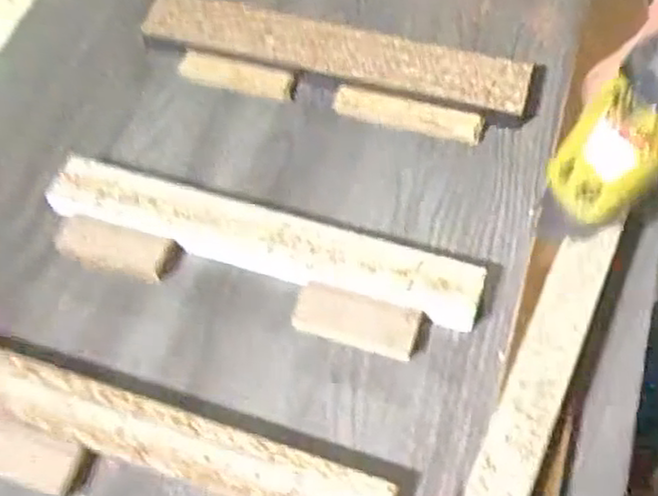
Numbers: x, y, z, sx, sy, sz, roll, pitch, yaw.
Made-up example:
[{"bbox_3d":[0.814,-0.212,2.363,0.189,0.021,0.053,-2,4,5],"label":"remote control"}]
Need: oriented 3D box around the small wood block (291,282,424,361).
[{"bbox_3d":[0.018,0.047,0.471,0.083,0.019,0.033,16,66,8],"label":"small wood block"}]

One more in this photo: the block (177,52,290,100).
[{"bbox_3d":[-0.076,-0.137,0.572,0.092,0.012,0.026,14,66,7],"label":"block"}]

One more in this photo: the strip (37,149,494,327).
[{"bbox_3d":[-0.047,-0.008,0.497,0.306,0.027,0.045,16,66,8],"label":"strip"}]

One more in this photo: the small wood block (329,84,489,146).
[{"bbox_3d":[0.061,-0.102,0.546,0.113,0.016,0.023,15,66,8],"label":"small wood block"}]

